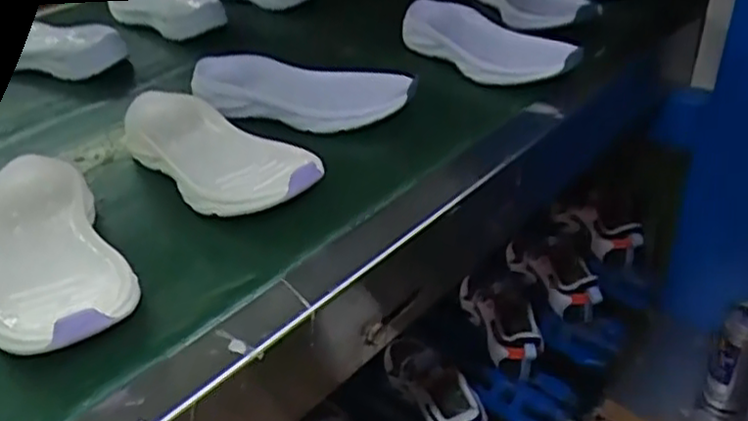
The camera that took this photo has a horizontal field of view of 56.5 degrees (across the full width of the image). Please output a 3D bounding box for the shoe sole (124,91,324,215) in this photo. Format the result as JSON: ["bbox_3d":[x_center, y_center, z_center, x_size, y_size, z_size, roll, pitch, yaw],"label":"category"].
[{"bbox_3d":[-0.112,-0.040,0.508,0.078,0.041,0.174,-31,44,-31],"label":"shoe sole"}]

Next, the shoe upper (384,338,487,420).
[{"bbox_3d":[0.069,0.205,0.792,0.055,0.092,0.169,-22,40,-22],"label":"shoe upper"}]

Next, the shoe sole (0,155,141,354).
[{"bbox_3d":[-0.196,0.029,0.421,0.078,0.045,0.163,-21,40,-21],"label":"shoe sole"}]

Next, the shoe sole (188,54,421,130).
[{"bbox_3d":[-0.062,-0.090,0.565,0.180,0.056,0.037,8,38,16],"label":"shoe sole"}]

